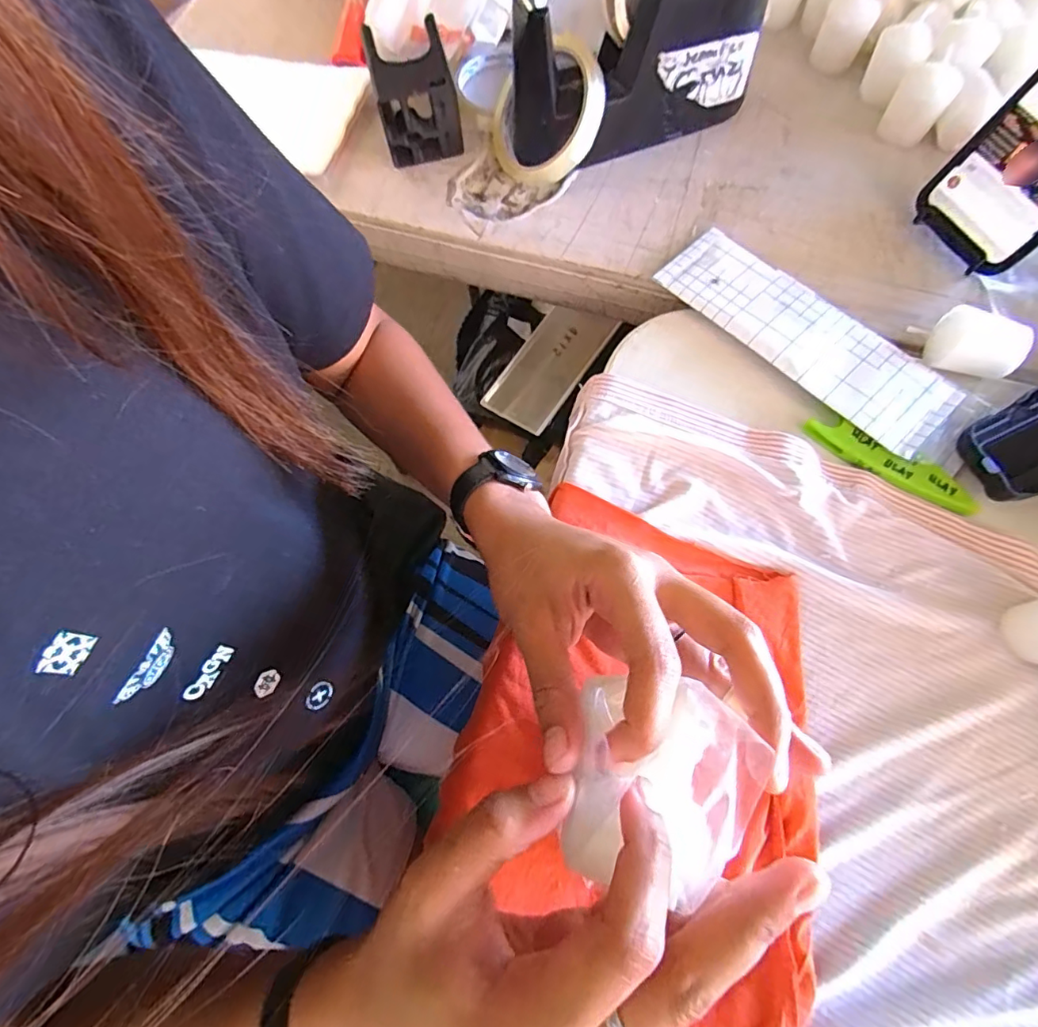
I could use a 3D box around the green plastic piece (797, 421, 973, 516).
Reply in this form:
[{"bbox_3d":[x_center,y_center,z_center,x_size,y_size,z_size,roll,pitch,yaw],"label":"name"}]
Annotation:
[{"bbox_3d":[0.227,-0.030,0.325,0.103,0.004,0.021,33,99,14],"label":"green plastic piece"}]

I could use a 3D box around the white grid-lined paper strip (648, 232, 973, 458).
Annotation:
[{"bbox_3d":[0.187,-0.122,0.352,0.066,0.006,0.199,-42,73,-12],"label":"white grid-lined paper strip"}]

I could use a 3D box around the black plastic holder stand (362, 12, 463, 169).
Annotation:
[{"bbox_3d":[-0.082,-0.323,0.410,0.058,0.057,0.078,-15,71,-3],"label":"black plastic holder stand"}]

